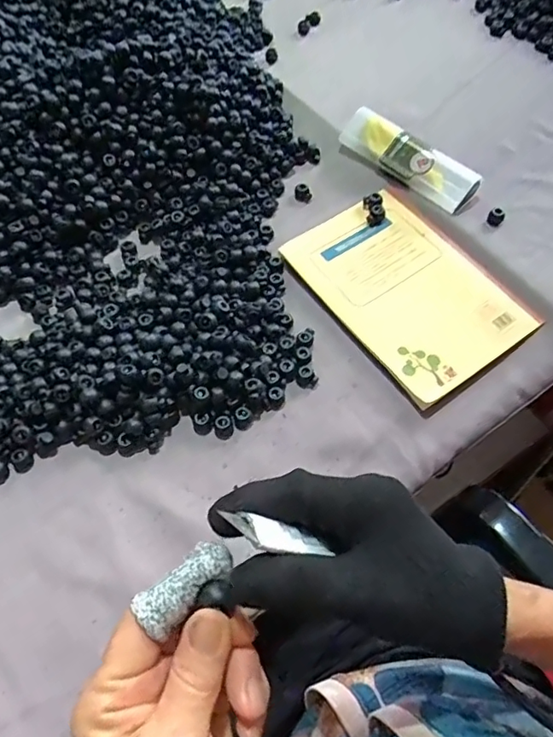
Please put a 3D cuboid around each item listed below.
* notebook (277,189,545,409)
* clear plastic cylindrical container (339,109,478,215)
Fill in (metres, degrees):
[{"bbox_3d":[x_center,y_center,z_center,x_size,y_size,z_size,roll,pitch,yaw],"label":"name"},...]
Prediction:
[{"bbox_3d":[0.117,-0.075,0.486,0.138,0.010,0.201,-32,65,-15],"label":"notebook"},{"bbox_3d":[0.130,-0.211,0.543,0.038,0.035,0.157,-40,67,-18],"label":"clear plastic cylindrical container"}]

